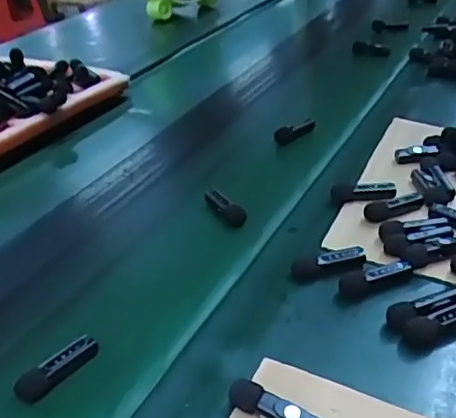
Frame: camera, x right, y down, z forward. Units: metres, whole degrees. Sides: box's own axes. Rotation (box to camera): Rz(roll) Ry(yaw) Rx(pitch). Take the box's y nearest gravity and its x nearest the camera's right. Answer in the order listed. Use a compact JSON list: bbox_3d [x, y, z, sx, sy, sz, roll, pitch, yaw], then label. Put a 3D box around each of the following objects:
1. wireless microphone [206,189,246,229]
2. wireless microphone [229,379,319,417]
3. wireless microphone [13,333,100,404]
[{"bbox_3d":[-0.004,-0.004,0.589,0.018,0.017,0.062,-20,39,-25],"label":"wireless microphone"},{"bbox_3d":[0.031,0.131,0.367,0.064,0.019,0.015,17,39,25],"label":"wireless microphone"},{"bbox_3d":[-0.123,0.116,0.418,0.019,0.019,0.066,24,42,32],"label":"wireless microphone"}]

